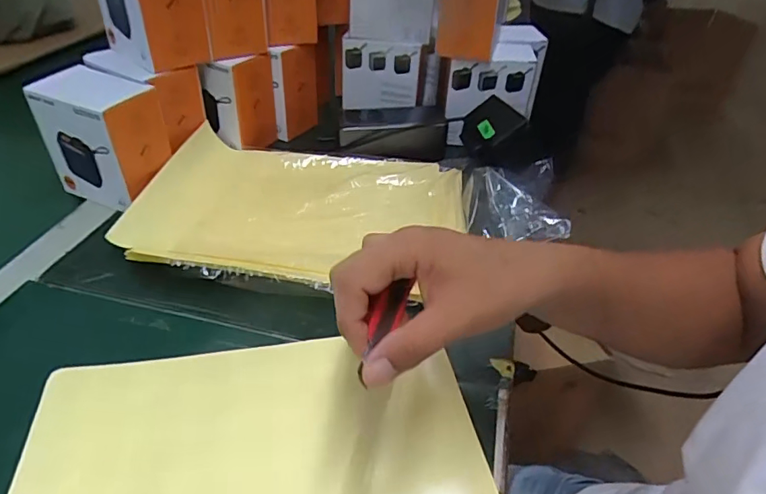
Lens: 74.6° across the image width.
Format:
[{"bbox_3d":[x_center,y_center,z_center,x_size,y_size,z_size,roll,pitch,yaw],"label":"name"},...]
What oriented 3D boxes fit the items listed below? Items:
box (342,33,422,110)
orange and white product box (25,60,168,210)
[{"bbox_3d":[-0.003,-0.234,0.662,0.100,0.083,0.046,1,43,-1],"label":"box"},{"bbox_3d":[-0.273,-0.107,0.494,0.100,0.114,0.071,17,45,16],"label":"orange and white product box"}]

